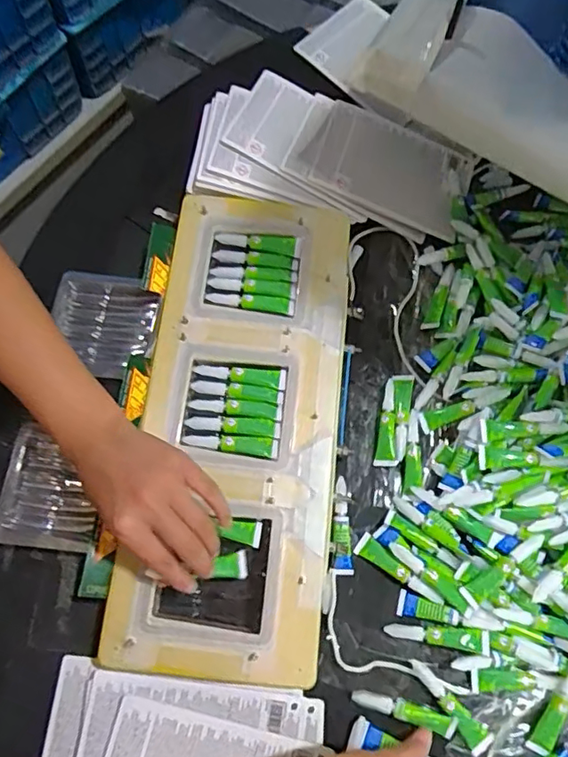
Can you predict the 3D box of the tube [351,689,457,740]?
[{"bbox_3d":[0.097,0.267,0.453,0.083,0.008,0.015,19,71,3],"label":"tube"}]

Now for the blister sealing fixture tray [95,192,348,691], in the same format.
[{"bbox_3d":[-0.038,0.028,0.499,0.173,0.017,0.422,3,72,1],"label":"blister sealing fixture tray"}]

